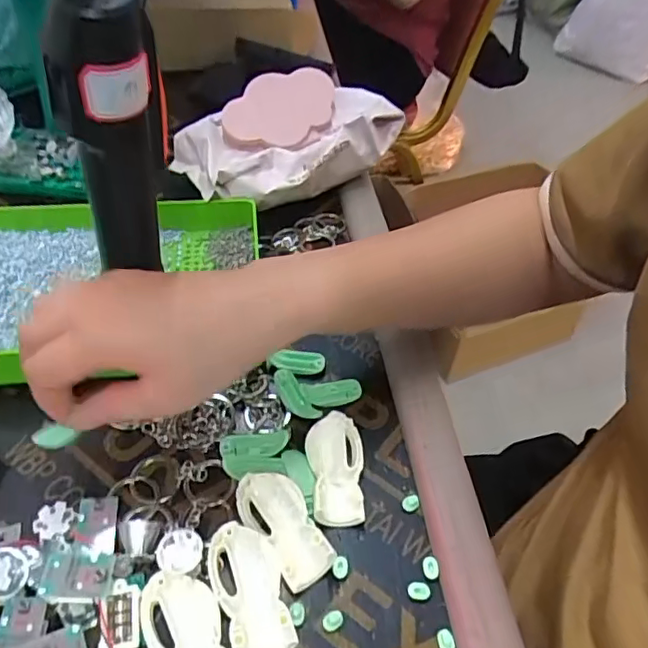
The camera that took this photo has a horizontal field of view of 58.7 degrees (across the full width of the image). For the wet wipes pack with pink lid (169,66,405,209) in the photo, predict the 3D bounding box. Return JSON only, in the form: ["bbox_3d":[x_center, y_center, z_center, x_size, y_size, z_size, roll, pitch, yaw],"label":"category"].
[{"bbox_3d":[-0.033,-0.168,0.508,0.183,0.061,0.119,-27,54,-25],"label":"wet wipes pack with pink lid"}]

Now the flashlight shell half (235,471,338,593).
[{"bbox_3d":[-0.022,0.106,0.312,0.030,0.016,0.066,-27,55,-24],"label":"flashlight shell half"}]

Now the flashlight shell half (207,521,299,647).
[{"bbox_3d":[-0.038,0.133,0.290,0.035,0.013,0.066,-12,50,-13],"label":"flashlight shell half"}]

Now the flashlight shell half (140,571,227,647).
[{"bbox_3d":[-0.064,0.149,0.273,0.034,0.010,0.066,-23,53,-21],"label":"flashlight shell half"}]

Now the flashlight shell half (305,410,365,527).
[{"bbox_3d":[0.007,0.083,0.338,0.032,0.018,0.065,1,48,-2],"label":"flashlight shell half"}]

